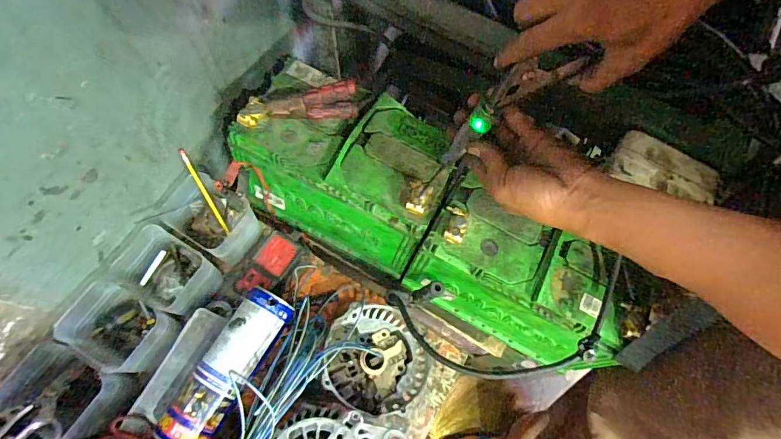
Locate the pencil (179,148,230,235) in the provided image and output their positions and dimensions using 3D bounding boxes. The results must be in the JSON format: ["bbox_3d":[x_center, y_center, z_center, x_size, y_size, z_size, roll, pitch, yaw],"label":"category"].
[{"bbox_3d":[-0.267,-0.038,0.620,0.011,0.014,0.136,-26,116,-12],"label":"pencil"}]

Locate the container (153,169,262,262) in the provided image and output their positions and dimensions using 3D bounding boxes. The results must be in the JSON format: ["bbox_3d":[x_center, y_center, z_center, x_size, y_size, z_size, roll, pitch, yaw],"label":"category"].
[{"bbox_3d":[-0.256,-0.001,0.627,0.130,0.079,0.087,28,71,8],"label":"container"}]

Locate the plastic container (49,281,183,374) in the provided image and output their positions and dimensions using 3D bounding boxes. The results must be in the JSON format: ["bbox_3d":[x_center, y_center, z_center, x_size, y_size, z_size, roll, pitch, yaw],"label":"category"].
[{"bbox_3d":[-0.351,0.150,0.576,0.120,0.078,0.089,26,70,7],"label":"plastic container"}]

